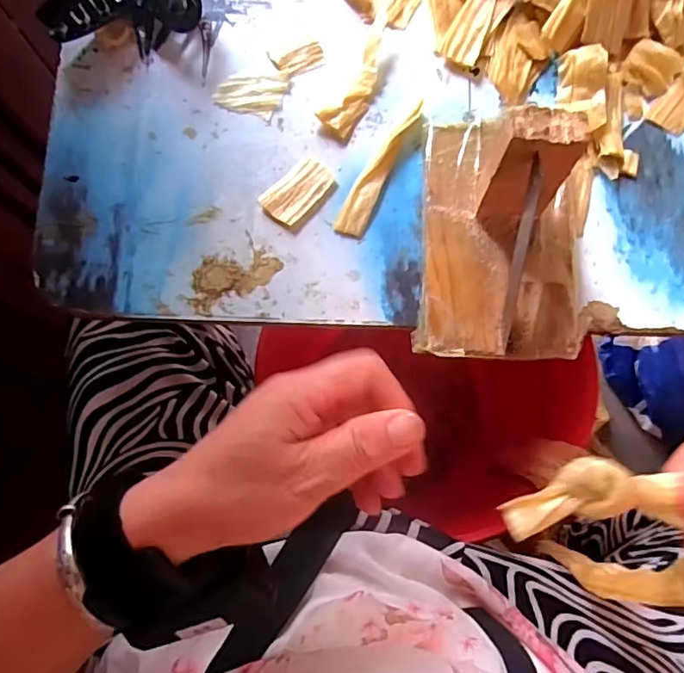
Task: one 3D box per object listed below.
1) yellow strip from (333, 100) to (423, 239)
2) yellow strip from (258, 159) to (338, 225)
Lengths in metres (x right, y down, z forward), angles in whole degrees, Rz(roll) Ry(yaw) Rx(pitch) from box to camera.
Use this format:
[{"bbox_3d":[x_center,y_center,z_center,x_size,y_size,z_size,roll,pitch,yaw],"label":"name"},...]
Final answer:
[{"bbox_3d":[0.022,-0.105,0.330,0.018,0.011,0.092,25,80,3],"label":"yellow strip"},{"bbox_3d":[-0.027,-0.091,0.330,0.026,0.004,0.046,43,82,6],"label":"yellow strip"}]

